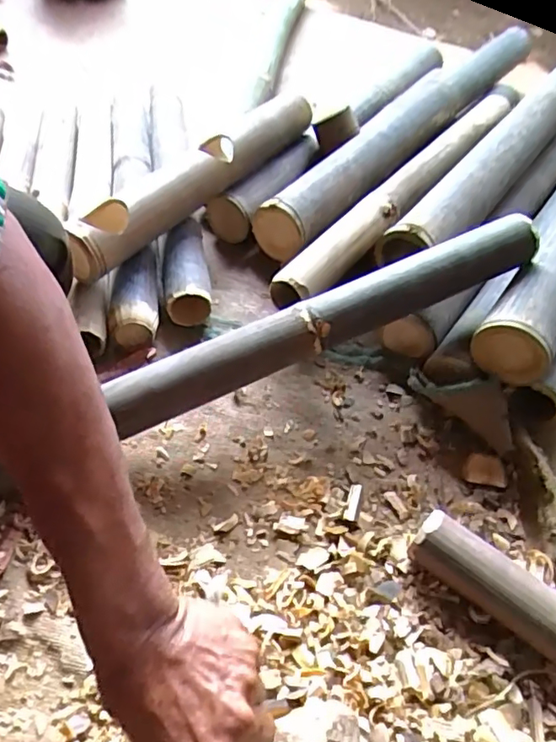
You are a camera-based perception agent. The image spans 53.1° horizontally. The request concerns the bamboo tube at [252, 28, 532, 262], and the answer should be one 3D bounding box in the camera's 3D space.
[{"bbox_3d":[0.263,-0.446,0.956,0.087,0.073,0.903,29,55,21],"label":"bamboo tube"}]

